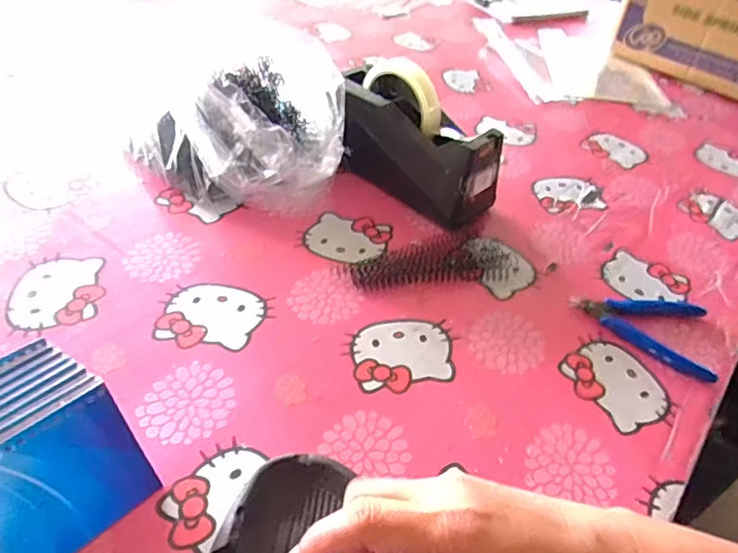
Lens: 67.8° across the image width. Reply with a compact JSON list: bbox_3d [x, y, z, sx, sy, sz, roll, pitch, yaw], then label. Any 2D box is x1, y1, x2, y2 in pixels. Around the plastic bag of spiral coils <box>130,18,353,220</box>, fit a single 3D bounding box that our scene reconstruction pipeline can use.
[{"bbox_3d":[-0.126,-0.147,0.561,0.198,0.117,0.172,-18,49,-25],"label":"plastic bag of spiral coils"}]

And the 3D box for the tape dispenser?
[{"bbox_3d":[0.043,-0.145,0.576,0.191,0.119,0.073,34,49,25],"label":"tape dispenser"}]

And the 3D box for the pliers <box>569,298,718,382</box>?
[{"bbox_3d":[0.258,0.035,0.496,0.122,0.010,0.091,34,49,25],"label":"pliers"}]

